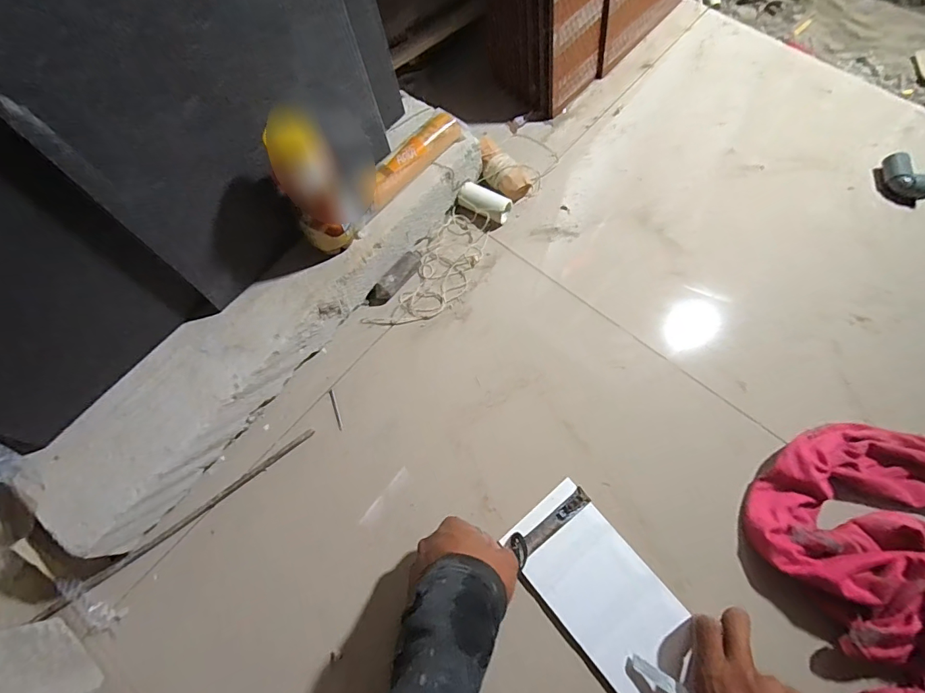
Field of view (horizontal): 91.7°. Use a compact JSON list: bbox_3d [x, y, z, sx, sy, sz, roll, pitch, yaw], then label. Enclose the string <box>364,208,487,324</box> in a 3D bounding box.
[{"bbox_3d":[-0.032,-0.093,0.575,0.075,0.015,0.202,31,73,13],"label":"string"}]

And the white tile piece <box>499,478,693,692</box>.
[{"bbox_3d":[0.141,0.240,0.426,0.098,0.013,0.208,-37,72,-12],"label":"white tile piece"}]

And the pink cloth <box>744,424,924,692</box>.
[{"bbox_3d":[0.466,0.197,0.431,0.328,0.073,0.275,-19,70,-6],"label":"pink cloth"}]

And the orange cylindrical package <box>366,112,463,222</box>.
[{"bbox_3d":[-0.063,-0.217,0.534,0.033,0.033,0.162,38,74,13],"label":"orange cylindrical package"}]

